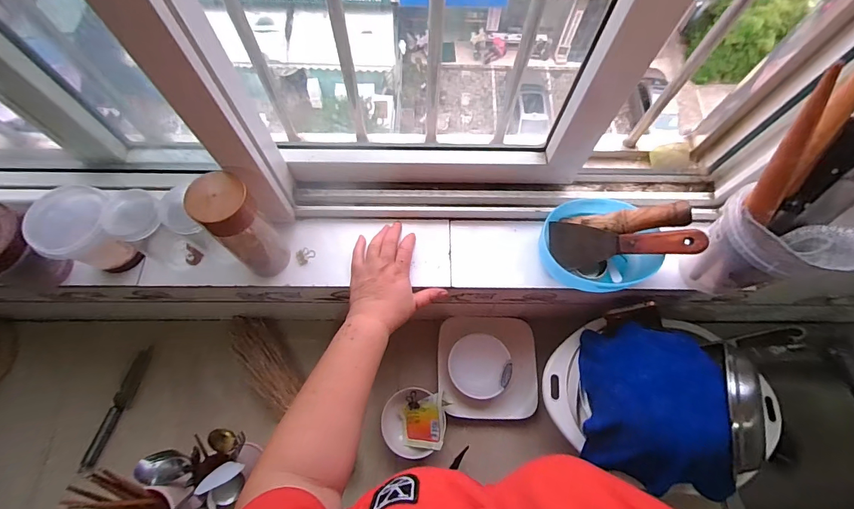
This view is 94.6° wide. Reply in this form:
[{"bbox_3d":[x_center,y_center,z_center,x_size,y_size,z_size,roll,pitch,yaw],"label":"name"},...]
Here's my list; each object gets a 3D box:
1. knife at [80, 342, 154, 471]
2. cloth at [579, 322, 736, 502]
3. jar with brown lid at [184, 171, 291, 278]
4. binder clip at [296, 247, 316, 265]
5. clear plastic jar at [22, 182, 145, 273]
[{"bbox_3d":[-0.534,0.258,0.682,0.033,0.014,0.199,7,57,1],"label":"knife"},{"bbox_3d":[0.306,0.203,0.540,0.159,0.096,0.213,-1,69,-1],"label":"cloth"},{"bbox_3d":[-0.227,-0.033,0.498,0.059,0.180,0.070,-35,74,-13],"label":"jar with brown lid"},{"bbox_3d":[-0.178,0.002,0.579,0.028,0.009,0.020,-39,75,-14],"label":"binder clip"},{"bbox_3d":[-0.436,-0.029,0.517,0.083,0.103,0.082,0,69,-1],"label":"clear plastic jar"}]

